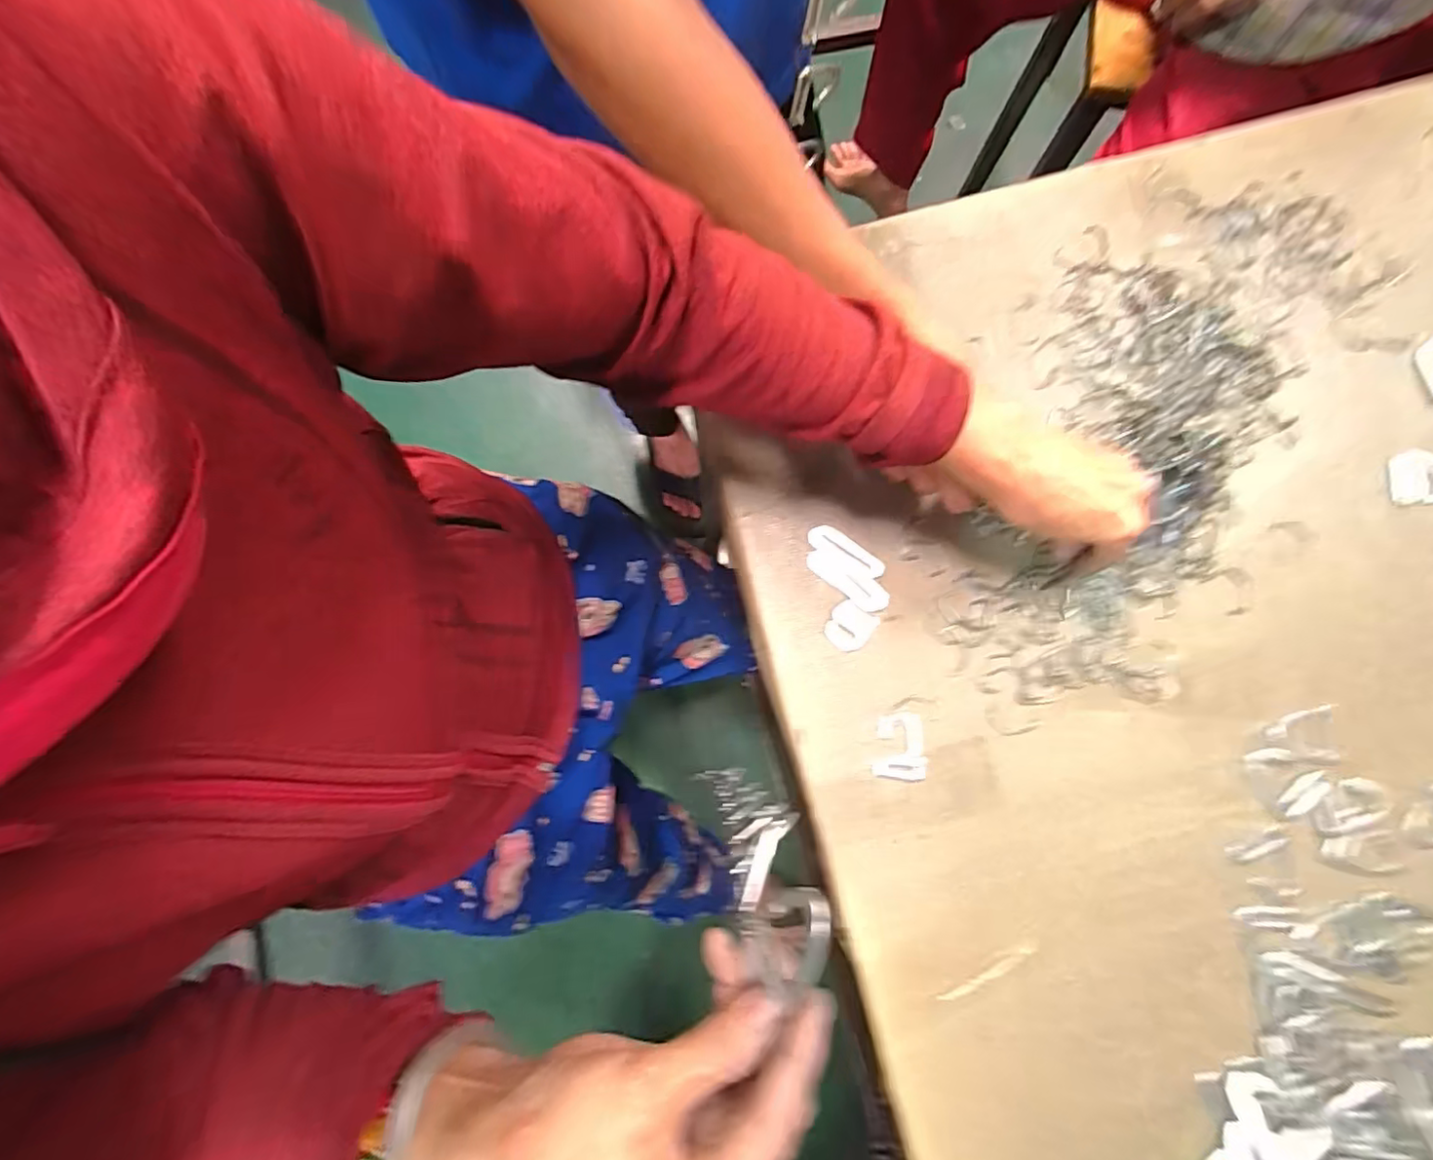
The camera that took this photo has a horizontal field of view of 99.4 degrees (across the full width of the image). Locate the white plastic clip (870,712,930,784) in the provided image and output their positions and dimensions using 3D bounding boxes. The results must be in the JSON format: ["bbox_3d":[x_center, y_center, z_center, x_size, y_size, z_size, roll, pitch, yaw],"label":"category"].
[{"bbox_3d":[0.122,0.110,0.400,0.033,0.004,0.043,9,80,1],"label":"white plastic clip"}]

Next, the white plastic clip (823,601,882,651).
[{"bbox_3d":[0.091,0.032,0.414,0.029,0.004,0.031,34,82,6],"label":"white plastic clip"}]

